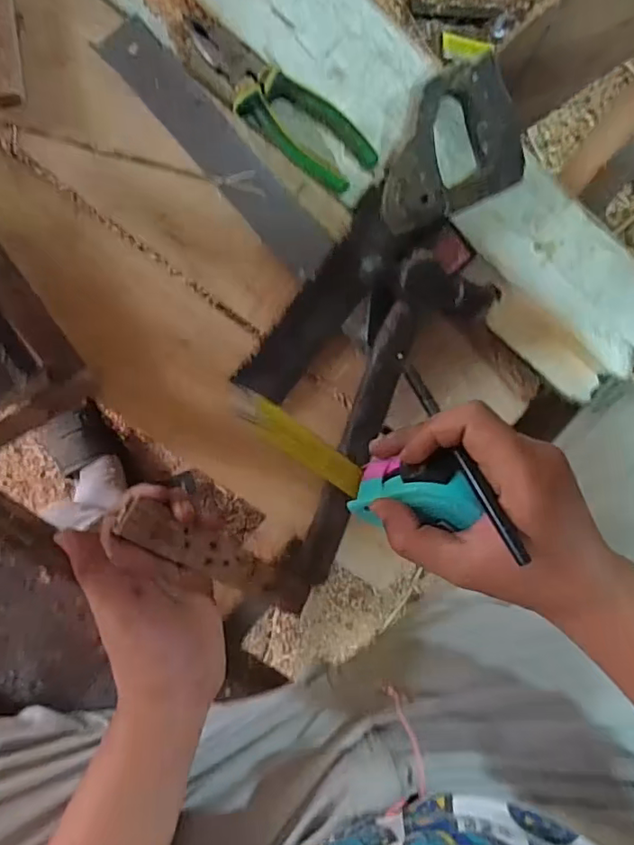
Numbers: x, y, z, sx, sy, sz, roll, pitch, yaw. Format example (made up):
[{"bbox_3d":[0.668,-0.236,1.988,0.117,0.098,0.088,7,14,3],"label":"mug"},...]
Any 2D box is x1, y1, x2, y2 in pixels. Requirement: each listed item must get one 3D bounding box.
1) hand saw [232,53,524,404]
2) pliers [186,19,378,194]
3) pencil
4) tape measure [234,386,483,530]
[{"bbox_3d":[0.049,-0.146,0.436,0.091,0.037,0.305,41,87,-8],"label":"hand saw"},{"bbox_3d":[-0.030,-0.242,0.417,0.163,0.015,0.047,36,88,-9],"label":"pliers"},{"bbox_3d":[0.077,0.015,0.298,0.007,0.011,0.125,-19,57,-7],"label":"pencil"},{"bbox_3d":[0.020,0.026,0.330,0.153,0.040,0.051,22,90,18],"label":"tape measure"}]

